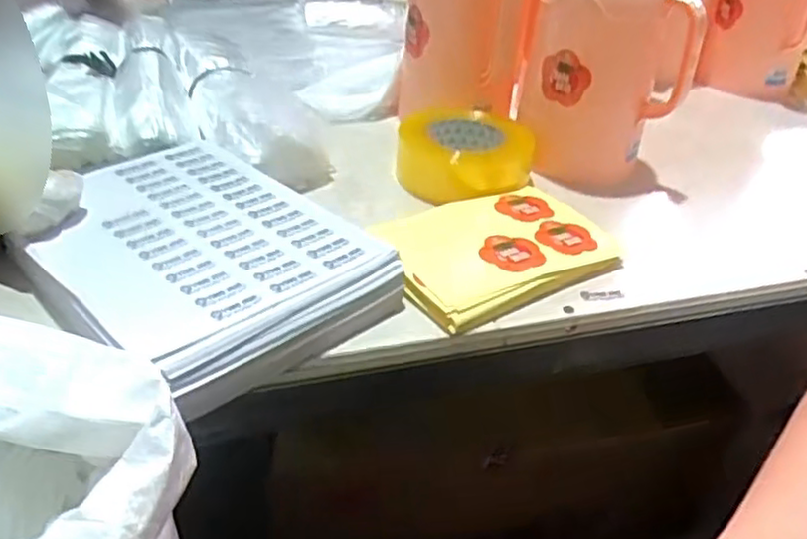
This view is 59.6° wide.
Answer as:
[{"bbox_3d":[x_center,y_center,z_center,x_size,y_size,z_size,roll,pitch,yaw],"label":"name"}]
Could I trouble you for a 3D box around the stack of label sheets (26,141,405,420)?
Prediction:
[{"bbox_3d":[-0.163,-0.018,0.554,0.212,0.033,0.300,-24,43,-36],"label":"stack of label sheets"}]

